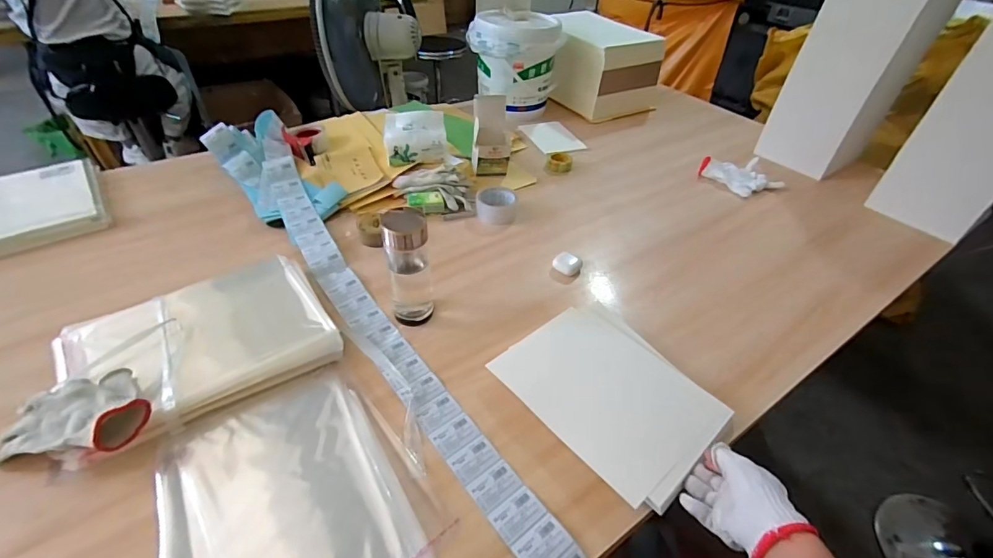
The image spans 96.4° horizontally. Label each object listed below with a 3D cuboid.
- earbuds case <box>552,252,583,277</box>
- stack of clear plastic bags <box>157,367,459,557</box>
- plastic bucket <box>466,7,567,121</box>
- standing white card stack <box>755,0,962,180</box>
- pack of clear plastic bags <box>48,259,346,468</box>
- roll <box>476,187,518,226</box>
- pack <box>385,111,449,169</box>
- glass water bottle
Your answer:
[{"bbox_3d":[0.134,-0.027,0.848,0.051,0.022,0.051,-32,52,-33],"label":"earbuds case"},{"bbox_3d":[-0.218,0.266,0.488,0.264,0.014,0.353,-23,48,-26],"label":"stack of clear plastic bags"},{"bbox_3d":[0.054,-0.649,1.357,0.261,0.263,0.261,3,42,0],"label":"plastic bucket"},{"bbox_3d":[0.857,-0.497,1.073,0.197,0.450,0.205,-22,47,-25],"label":"standing white card stack"},{"bbox_3d":[-0.432,0.096,0.633,0.356,0.050,0.251,-24,49,-27],"label":"pack of clear plastic bags"},{"bbox_3d":[0.001,-0.157,0.953,0.084,0.042,0.081,2,42,-2],"label":"roll"},{"bbox_3d":[-0.192,-0.337,1.058,0.142,0.090,0.093,-3,42,-7],"label":"pack"},{"bbox_3d":[-0.133,-0.016,0.676,0.063,0.183,0.065,-11,44,-15],"label":"glass water bottle"}]

